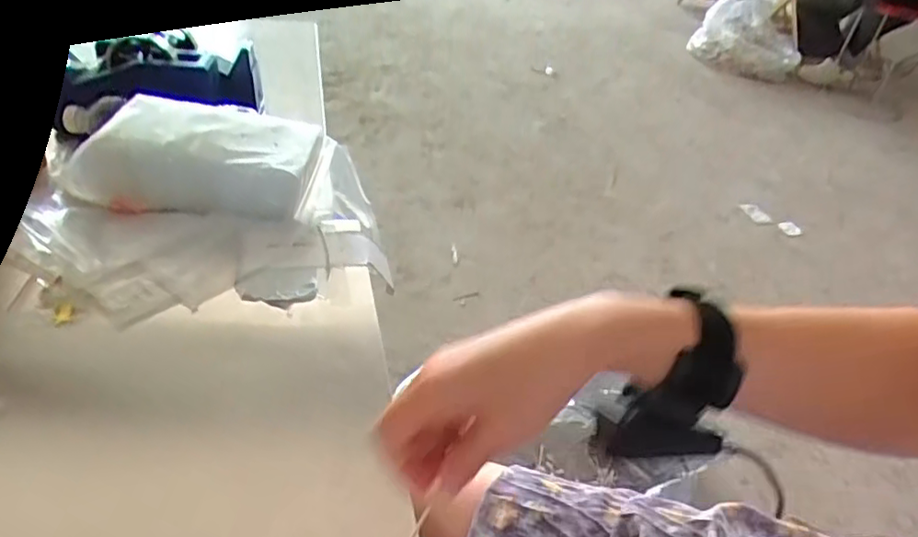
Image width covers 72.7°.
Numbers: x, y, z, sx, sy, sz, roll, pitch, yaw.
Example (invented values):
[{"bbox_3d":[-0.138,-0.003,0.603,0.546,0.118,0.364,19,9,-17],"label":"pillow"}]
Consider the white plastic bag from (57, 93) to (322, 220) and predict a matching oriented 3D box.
[{"bbox_3d":[-0.280,-0.125,0.682,0.239,0.078,0.124,5,38,-2],"label":"white plastic bag"}]

